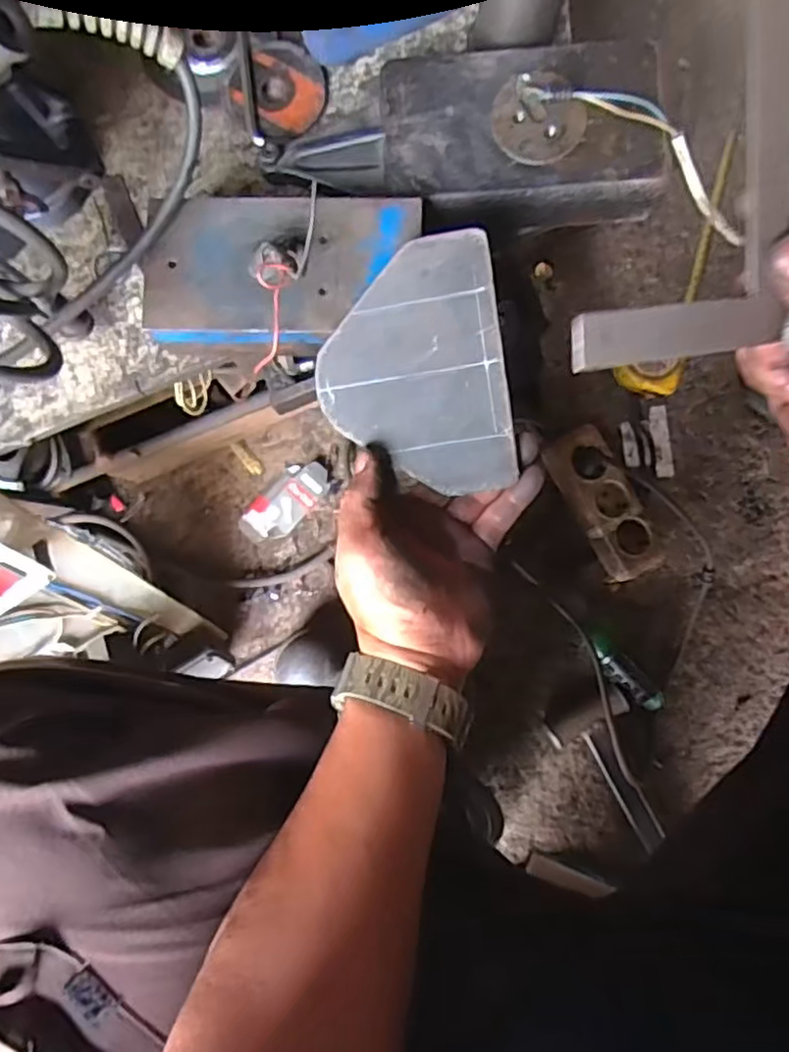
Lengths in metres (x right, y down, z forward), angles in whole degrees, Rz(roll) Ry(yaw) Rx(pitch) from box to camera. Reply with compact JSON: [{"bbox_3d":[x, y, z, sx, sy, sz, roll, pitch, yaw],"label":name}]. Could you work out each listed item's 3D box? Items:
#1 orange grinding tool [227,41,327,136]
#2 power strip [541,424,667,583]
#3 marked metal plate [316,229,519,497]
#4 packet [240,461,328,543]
[{"bbox_3d":[-0.076,-0.289,0.458,0.060,0.013,0.062,43,88,5],"label":"orange grinding tool"},{"bbox_3d":[0.219,-0.024,0.713,0.065,0.042,0.162,-28,85,0],"label":"power strip"},{"bbox_3d":[0.010,-0.086,0.389,0.102,0.004,0.137,-8,98,5],"label":"marked metal plate"},{"bbox_3d":[-0.119,-0.025,0.744,0.108,0.015,0.051,-44,85,-2],"label":"packet"}]

